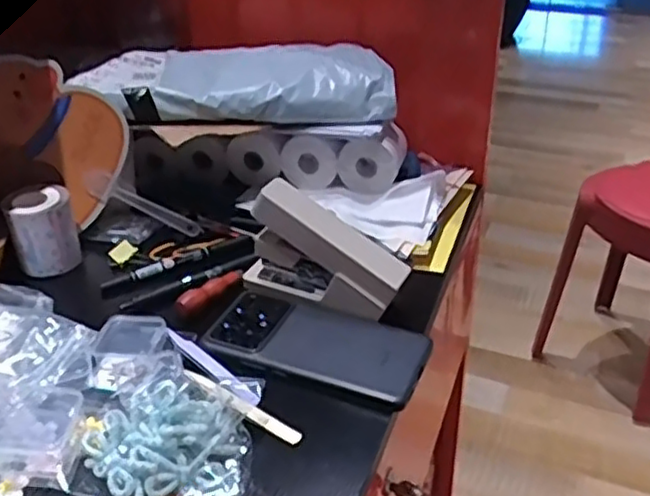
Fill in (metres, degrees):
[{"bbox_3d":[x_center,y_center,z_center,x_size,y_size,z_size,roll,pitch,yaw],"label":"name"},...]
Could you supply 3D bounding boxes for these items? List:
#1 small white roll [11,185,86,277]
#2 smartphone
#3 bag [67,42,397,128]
[{"bbox_3d":[-0.244,-0.016,0.603,0.055,0.061,0.048,-17,36,-22],"label":"small white roll"},{"bbox_3d":[-0.006,0.065,0.512,0.158,0.006,0.076,15,37,24],"label":"smartphone"},{"bbox_3d":[-0.077,-0.154,0.663,0.279,0.048,0.118,0,33,3],"label":"bag"}]

